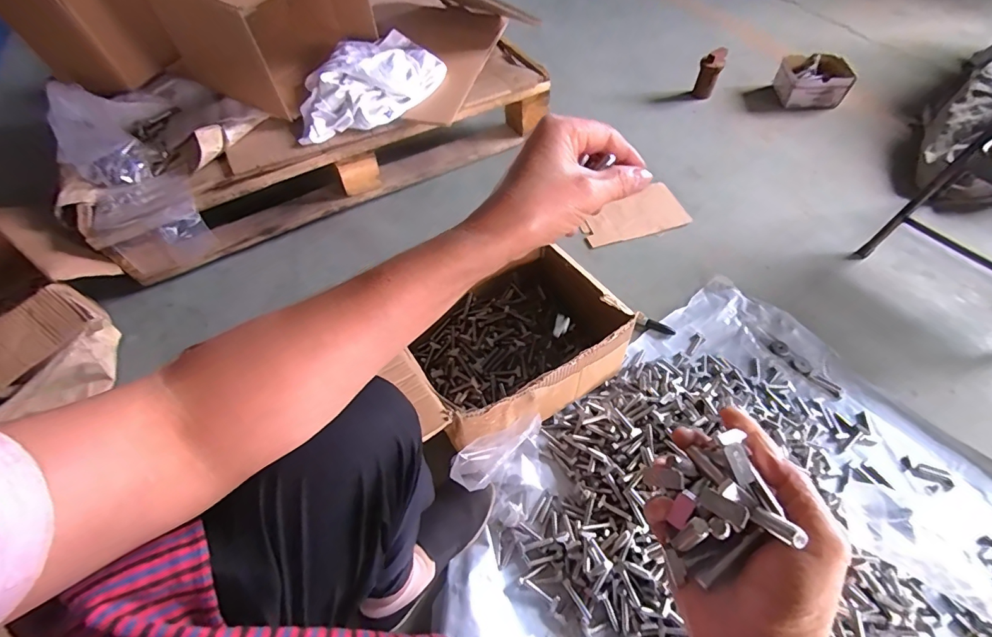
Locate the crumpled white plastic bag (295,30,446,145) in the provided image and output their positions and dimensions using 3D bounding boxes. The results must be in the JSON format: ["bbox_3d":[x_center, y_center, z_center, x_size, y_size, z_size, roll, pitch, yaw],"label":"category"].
[{"bbox_3d":[-0.296,-0.548,1.011,0.228,0.075,0.422,32,58,22],"label":"crumpled white plastic bag"}]

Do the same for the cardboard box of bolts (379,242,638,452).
[{"bbox_3d":[0.029,0.029,0.738,0.353,0.159,0.254,-27,57,-20],"label":"cardboard box of bolts"}]

